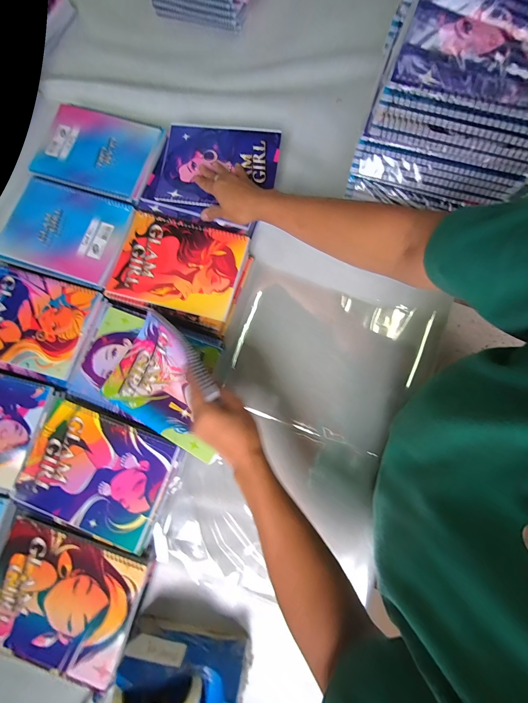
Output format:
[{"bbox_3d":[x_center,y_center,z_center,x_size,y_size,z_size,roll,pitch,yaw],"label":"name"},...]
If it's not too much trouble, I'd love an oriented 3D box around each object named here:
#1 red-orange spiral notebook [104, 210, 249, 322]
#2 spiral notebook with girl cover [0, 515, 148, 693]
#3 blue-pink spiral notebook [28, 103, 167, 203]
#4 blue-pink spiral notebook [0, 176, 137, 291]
[{"bbox_3d":[-0.139,-0.141,0.451,0.197,0.010,0.147,15,82,3],"label":"red-orange spiral notebook"},{"bbox_3d":[-0.271,0.329,0.371,0.200,0.010,0.154,18,79,5],"label":"spiral notebook with girl cover"},{"bbox_3d":[-0.297,-0.358,0.494,0.207,0.011,0.156,17,82,3],"label":"blue-pink spiral notebook"},{"bbox_3d":[-0.337,-0.205,0.469,0.207,0.008,0.157,18,82,3],"label":"blue-pink spiral notebook"}]

